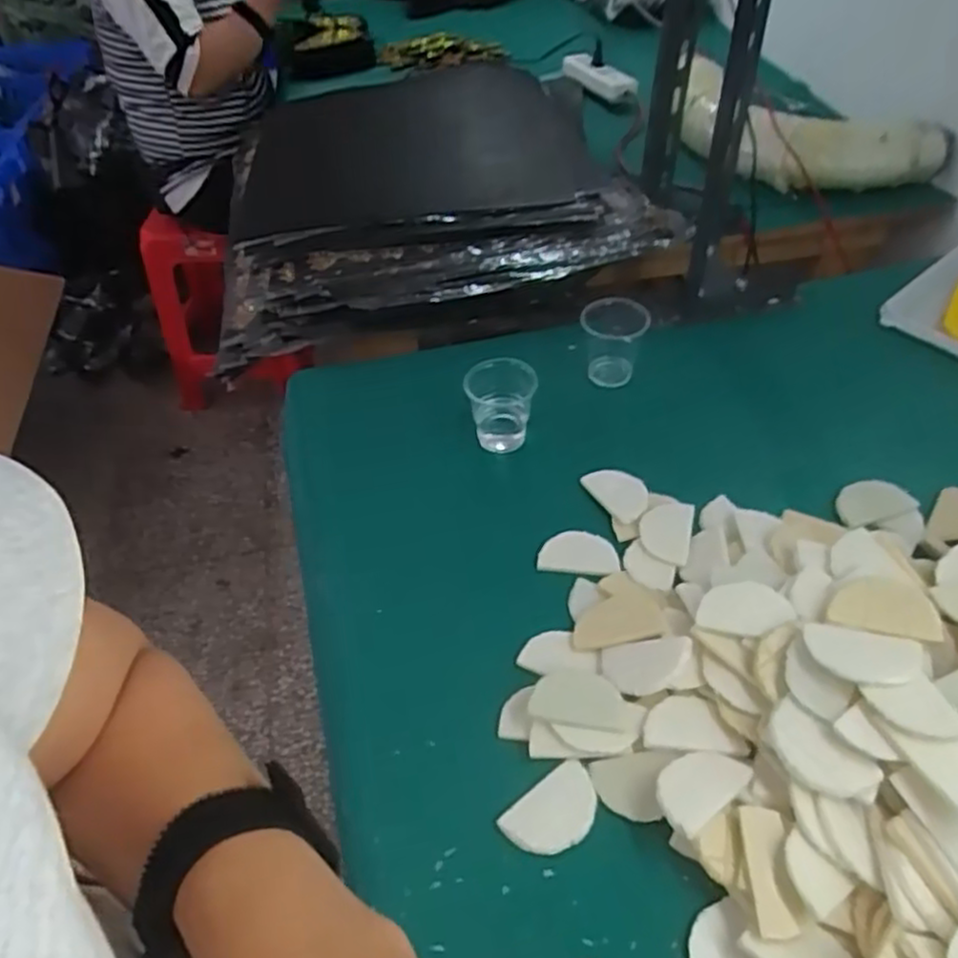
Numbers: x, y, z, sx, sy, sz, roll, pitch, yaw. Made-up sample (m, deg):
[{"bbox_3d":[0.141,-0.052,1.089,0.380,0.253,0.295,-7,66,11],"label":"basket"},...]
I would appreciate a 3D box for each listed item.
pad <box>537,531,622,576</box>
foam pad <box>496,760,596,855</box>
[{"bbox_3d":[0.087,0.063,0.639,0.067,0.008,0.044,7,48,11],"label":"pad"},{"bbox_3d":[0.050,0.221,0.491,0.066,0.004,0.042,-30,52,-21],"label":"foam pad"}]

